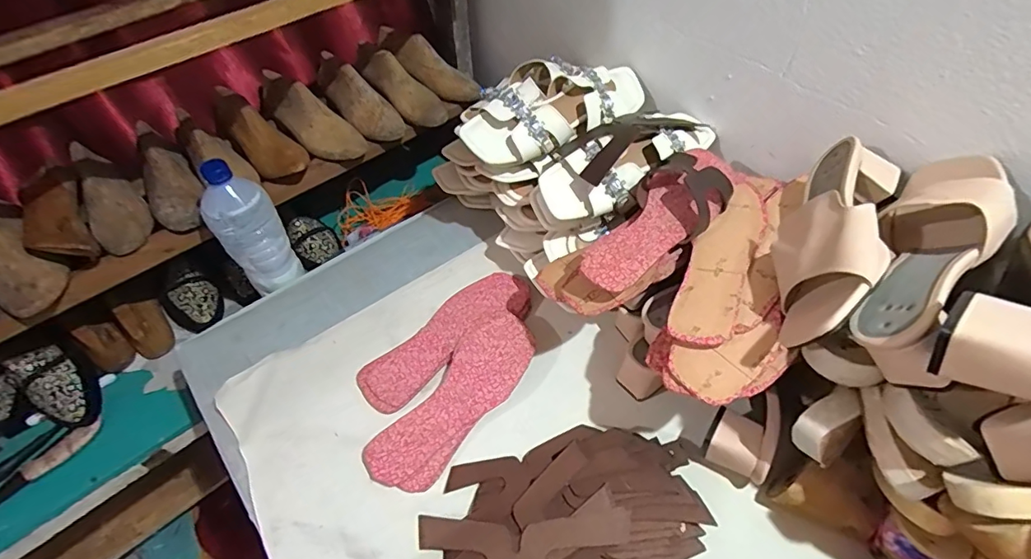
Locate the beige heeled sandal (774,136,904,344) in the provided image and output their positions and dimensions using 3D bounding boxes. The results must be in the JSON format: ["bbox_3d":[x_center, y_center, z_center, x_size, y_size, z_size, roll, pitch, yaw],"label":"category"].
[{"bbox_3d":[0.276,-0.039,0.438,0.070,0.087,0.232,26,57,21],"label":"beige heeled sandal"}]

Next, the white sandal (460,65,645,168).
[{"bbox_3d":[0.065,-0.218,0.645,0.263,0.065,0.092,-29,56,-20],"label":"white sandal"}]

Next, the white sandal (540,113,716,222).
[{"bbox_3d":[0.144,-0.148,0.613,0.247,0.056,0.097,-30,57,-20],"label":"white sandal"}]

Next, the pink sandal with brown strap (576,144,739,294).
[{"bbox_3d":[0.162,-0.074,0.533,0.089,0.041,0.241,31,59,24],"label":"pink sandal with brown strap"}]

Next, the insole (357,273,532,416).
[{"bbox_3d":[-0.088,0.071,0.648,0.247,0.015,0.082,-35,58,-23],"label":"insole"}]

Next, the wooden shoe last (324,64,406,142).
[{"bbox_3d":[-0.263,-0.301,0.849,0.180,0.080,0.069,43,63,14],"label":"wooden shoe last"}]

